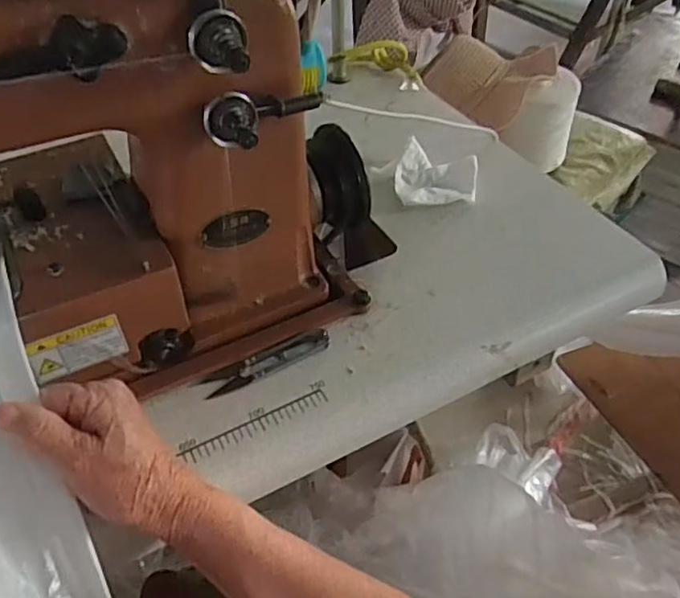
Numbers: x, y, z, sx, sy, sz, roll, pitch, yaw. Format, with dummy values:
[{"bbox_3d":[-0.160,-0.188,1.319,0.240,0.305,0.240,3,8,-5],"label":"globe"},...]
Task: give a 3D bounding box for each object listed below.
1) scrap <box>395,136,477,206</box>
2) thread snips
[{"bbox_3d":[0.098,-0.124,0.622,0.079,0.023,0.088,7,47,6],"label":"scrap"},{"bbox_3d":[-0.057,0.048,0.467,0.104,0.005,0.023,-21,50,-19],"label":"thread snips"}]

